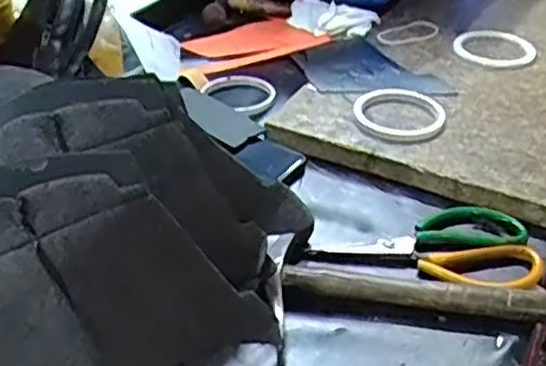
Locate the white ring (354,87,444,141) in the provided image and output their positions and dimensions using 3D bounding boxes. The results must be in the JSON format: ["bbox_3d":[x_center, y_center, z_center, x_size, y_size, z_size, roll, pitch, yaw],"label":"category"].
[{"bbox_3d":[0.128,-0.076,0.711,0.090,0.017,0.078,5,35,6],"label":"white ring"}]

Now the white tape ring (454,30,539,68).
[{"bbox_3d":[0.262,-0.164,0.837,0.080,0.012,0.089,-22,41,-29],"label":"white tape ring"}]

